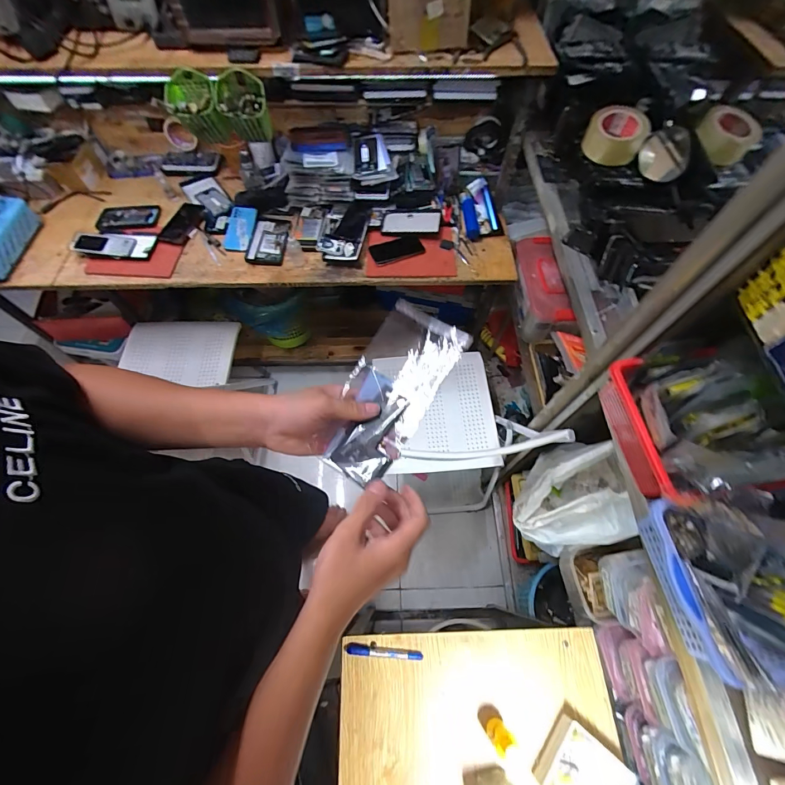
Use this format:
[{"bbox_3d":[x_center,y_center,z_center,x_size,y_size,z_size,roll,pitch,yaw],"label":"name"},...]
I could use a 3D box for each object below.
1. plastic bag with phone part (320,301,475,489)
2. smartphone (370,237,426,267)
[{"bbox_3d":[0.001,0.000,0.424,0.097,0.021,0.206,24,80,11],"label":"plastic bag with phone part"},{"bbox_3d":[0.013,-0.434,1.125,0.157,0.013,0.081,-19,79,-6],"label":"smartphone"}]

